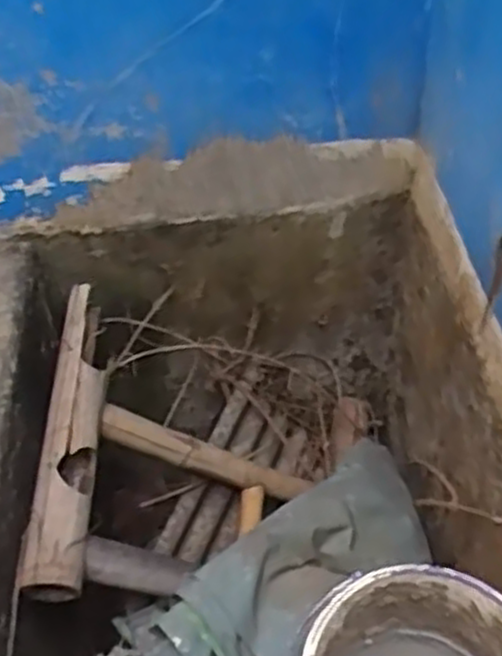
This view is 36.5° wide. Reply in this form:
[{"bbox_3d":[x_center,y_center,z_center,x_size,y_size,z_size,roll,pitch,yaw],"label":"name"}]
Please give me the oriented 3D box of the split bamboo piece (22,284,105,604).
[{"bbox_3d":[-0.256,0.140,1.093,0.074,0.072,0.478,-4,48,1],"label":"split bamboo piece"}]

